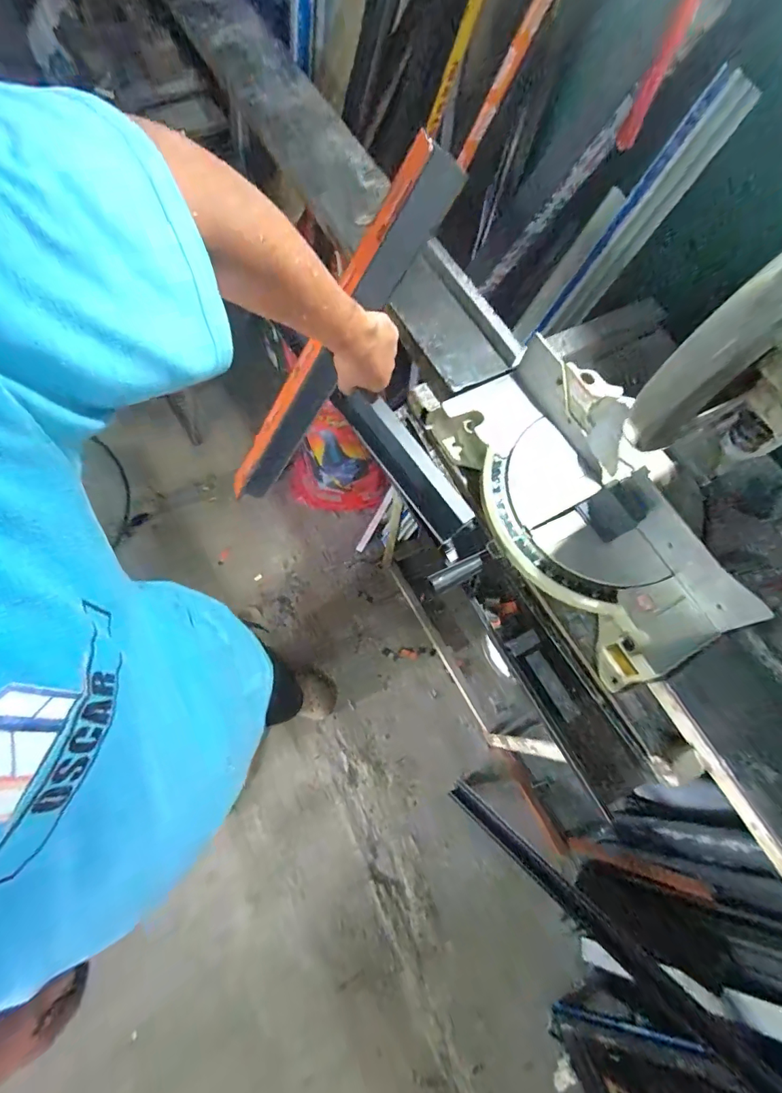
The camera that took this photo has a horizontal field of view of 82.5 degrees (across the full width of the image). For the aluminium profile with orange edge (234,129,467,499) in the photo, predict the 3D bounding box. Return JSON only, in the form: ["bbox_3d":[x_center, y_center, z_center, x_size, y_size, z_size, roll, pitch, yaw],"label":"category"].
[{"bbox_3d":[-0.091,-0.235,0.571,0.053,0.495,0.046,-16,66,-51],"label":"aluminium profile with orange edge"}]

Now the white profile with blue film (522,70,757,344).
[{"bbox_3d":[0.394,-0.524,0.748,0.083,0.455,0.045,-22,71,-39],"label":"white profile with blue film"}]

